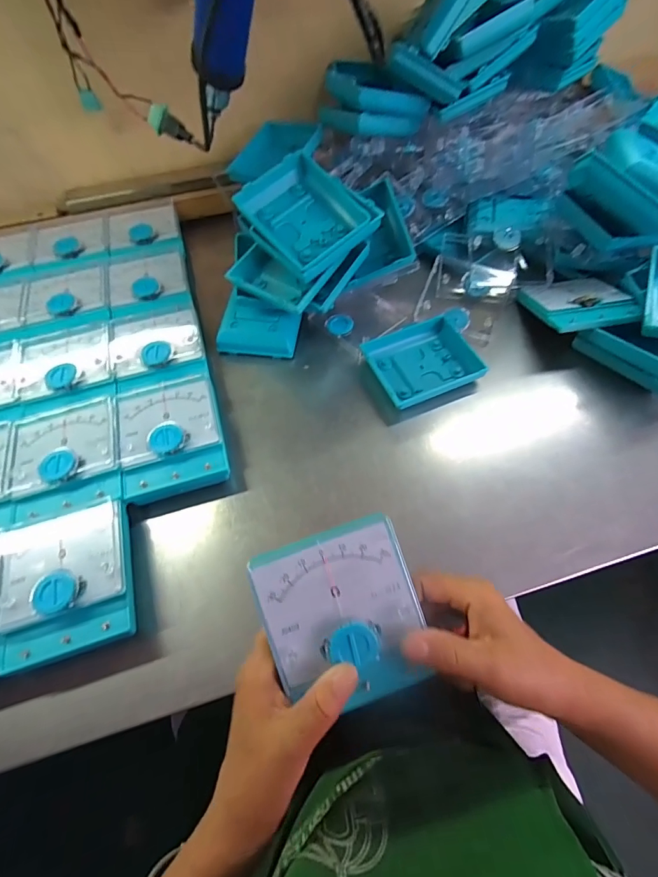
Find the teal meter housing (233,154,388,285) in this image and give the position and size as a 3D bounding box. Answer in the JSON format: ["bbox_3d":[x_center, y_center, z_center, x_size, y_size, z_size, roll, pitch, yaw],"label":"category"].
[{"bbox_3d":[-0.025,-0.237,0.422,0.108,0.027,0.120,-43,84,-3],"label":"teal meter housing"}]

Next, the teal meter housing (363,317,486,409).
[{"bbox_3d":[0.107,-0.089,0.460,0.112,0.019,0.102,-18,61,-8],"label":"teal meter housing"}]

